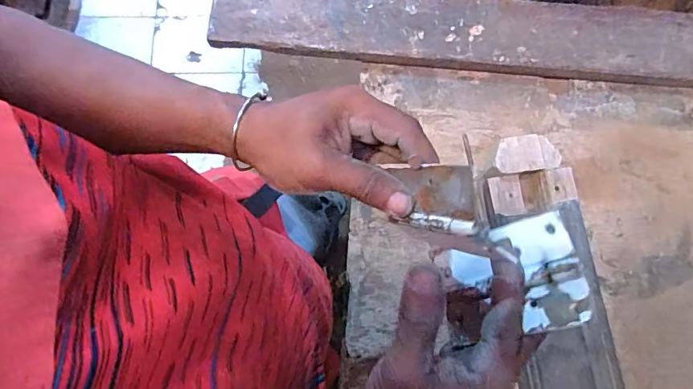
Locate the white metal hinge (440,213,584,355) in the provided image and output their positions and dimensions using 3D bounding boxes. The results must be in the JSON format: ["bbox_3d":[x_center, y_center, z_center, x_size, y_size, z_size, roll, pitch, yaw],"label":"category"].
[{"bbox_3d":[0.125,0.049,0.291,0.043,0.007,0.069,-27,68,33],"label":"white metal hinge"}]

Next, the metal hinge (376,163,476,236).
[{"bbox_3d":[0.049,0.002,0.275,0.006,0.071,0.039,-10,99,-31],"label":"metal hinge"}]

